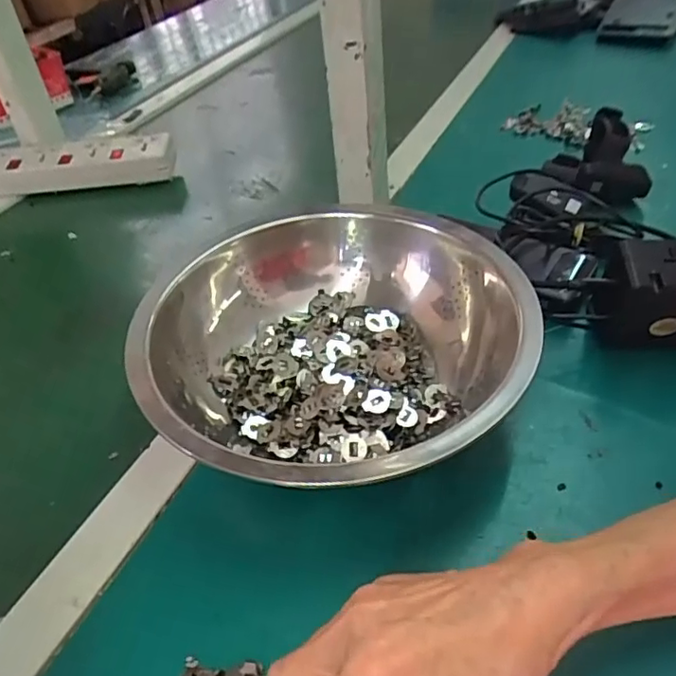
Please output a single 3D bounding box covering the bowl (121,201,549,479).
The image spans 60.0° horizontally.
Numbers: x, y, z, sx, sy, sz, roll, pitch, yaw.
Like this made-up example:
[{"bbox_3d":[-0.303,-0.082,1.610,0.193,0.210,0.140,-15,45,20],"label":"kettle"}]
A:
[{"bbox_3d":[0.004,0.009,0.403,0.231,0.074,0.251,-4,42,4],"label":"bowl"}]

